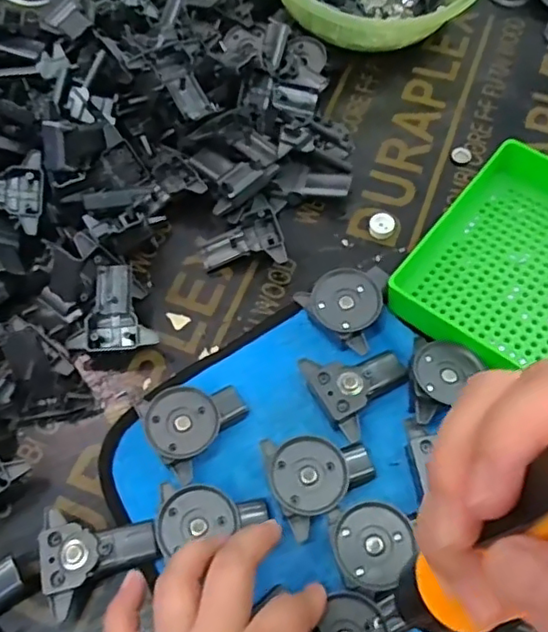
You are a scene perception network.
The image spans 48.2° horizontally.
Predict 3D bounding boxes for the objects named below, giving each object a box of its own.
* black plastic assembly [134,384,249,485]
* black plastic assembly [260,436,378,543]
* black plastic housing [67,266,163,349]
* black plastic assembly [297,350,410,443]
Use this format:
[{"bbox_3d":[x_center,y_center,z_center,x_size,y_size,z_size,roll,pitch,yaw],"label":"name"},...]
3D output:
[{"bbox_3d":[-0.044,0.063,0.362,0.057,0.027,0.053,-28,64,-10],"label":"black plastic assembly"},{"bbox_3d":[0.025,0.087,0.345,0.057,0.024,0.054,-25,64,-9],"label":"black plastic assembly"},{"bbox_3d":[-0.105,-0.003,0.408,0.052,0.023,0.057,-7,63,1],"label":"black plastic housing"},{"bbox_3d":[0.053,0.042,0.367,0.061,0.023,0.053,-19,63,-6],"label":"black plastic assembly"}]

